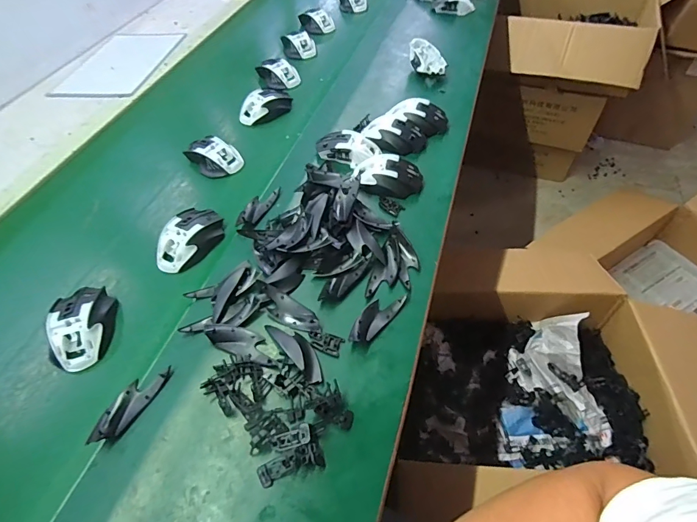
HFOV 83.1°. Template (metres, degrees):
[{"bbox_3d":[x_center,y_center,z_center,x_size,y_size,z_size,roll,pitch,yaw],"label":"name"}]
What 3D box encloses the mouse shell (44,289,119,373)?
[{"bbox_3d":[-0.337,0.079,0.498,0.065,0.035,0.108,-16,55,-5],"label":"mouse shell"}]

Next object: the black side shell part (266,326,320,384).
[{"bbox_3d":[-0.063,0.105,0.477,0.031,0.014,0.097,-37,59,-19],"label":"black side shell part"}]

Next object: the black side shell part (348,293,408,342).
[{"bbox_3d":[0.034,0.070,0.507,0.033,0.015,0.097,34,64,26],"label":"black side shell part"}]

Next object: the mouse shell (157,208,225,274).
[{"bbox_3d":[-0.233,-0.037,0.577,0.070,0.029,0.115,12,57,14],"label":"mouse shell"}]

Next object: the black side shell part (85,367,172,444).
[{"bbox_3d":[-0.247,0.156,0.442,0.031,0.017,0.098,23,60,20],"label":"black side shell part"}]

